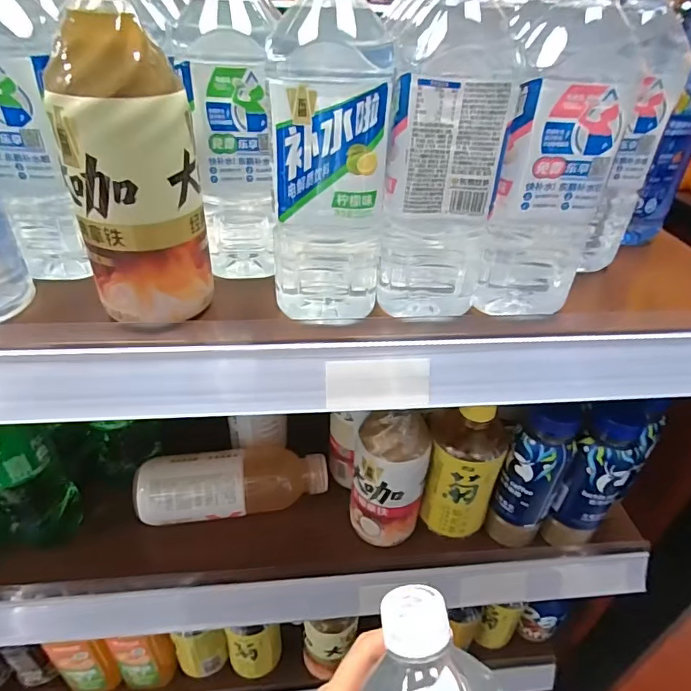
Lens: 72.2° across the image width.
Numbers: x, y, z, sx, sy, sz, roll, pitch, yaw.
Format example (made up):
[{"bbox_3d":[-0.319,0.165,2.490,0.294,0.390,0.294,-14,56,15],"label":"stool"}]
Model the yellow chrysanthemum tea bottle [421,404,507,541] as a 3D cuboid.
[{"bbox_3d":[0.111,0.113,0.444,0.071,0.140,0.054,9,36,8],"label":"yellow chrysanthemum tea bottle"}]

